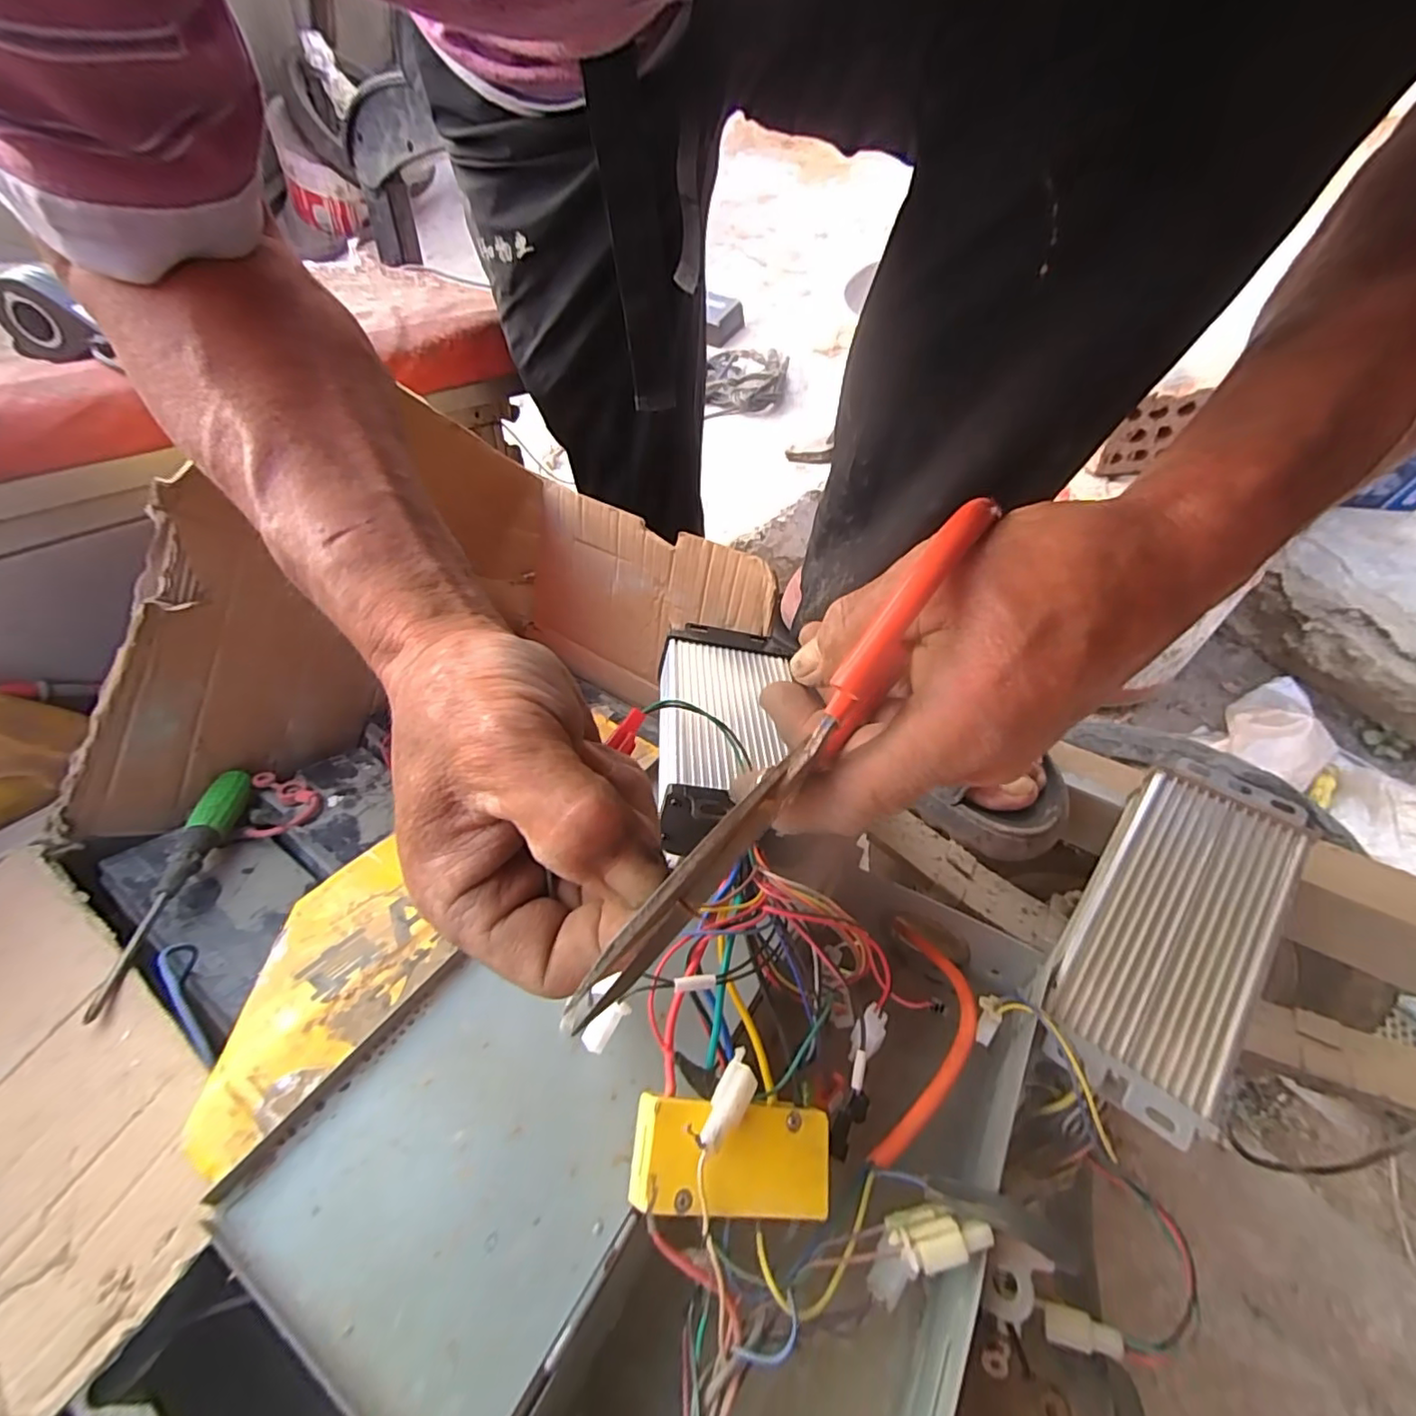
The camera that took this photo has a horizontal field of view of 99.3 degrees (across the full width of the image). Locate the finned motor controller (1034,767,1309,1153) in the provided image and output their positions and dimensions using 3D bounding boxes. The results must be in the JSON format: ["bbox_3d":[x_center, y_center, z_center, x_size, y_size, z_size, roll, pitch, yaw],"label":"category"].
[{"bbox_3d":[0.255,0.120,0.332,0.080,0.033,0.200,32,64,22],"label":"finned motor controller"}]

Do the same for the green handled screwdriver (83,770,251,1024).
[{"bbox_3d":[-0.303,0.095,0.340,0.027,0.021,0.174,-15,36,-6],"label":"green handled screwdriver"}]

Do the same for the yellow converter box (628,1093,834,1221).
[{"bbox_3d":[0.011,0.179,0.240,0.079,0.019,0.037,15,56,-13],"label":"yellow converter box"}]

